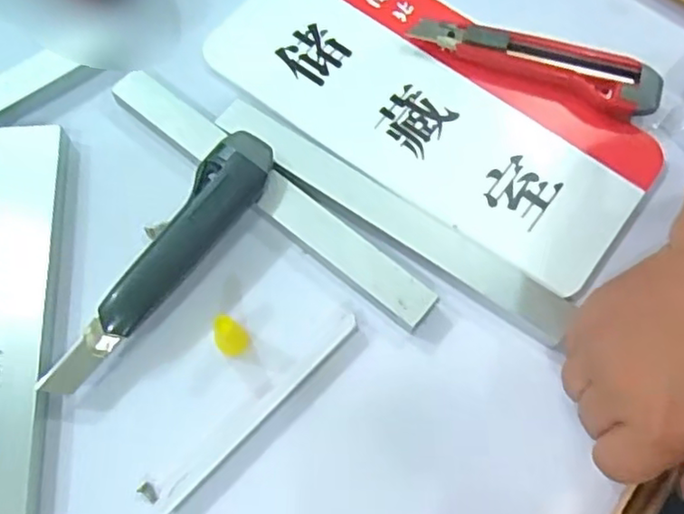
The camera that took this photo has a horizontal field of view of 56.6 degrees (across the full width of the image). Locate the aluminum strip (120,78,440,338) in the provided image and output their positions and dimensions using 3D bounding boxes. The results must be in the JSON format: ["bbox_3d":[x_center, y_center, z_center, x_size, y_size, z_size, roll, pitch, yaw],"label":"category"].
[{"bbox_3d":[-0.047,-0.042,0.395,0.246,0.015,0.025,38,75,13],"label":"aluminum strip"}]

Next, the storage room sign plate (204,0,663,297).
[{"bbox_3d":[0.055,-0.105,0.420,0.294,0.010,0.135,36,75,13],"label":"storage room sign plate"}]

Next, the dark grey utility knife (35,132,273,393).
[{"bbox_3d":[-0.105,0.001,0.370,0.038,0.031,0.182,37,75,13],"label":"dark grey utility knife"}]

